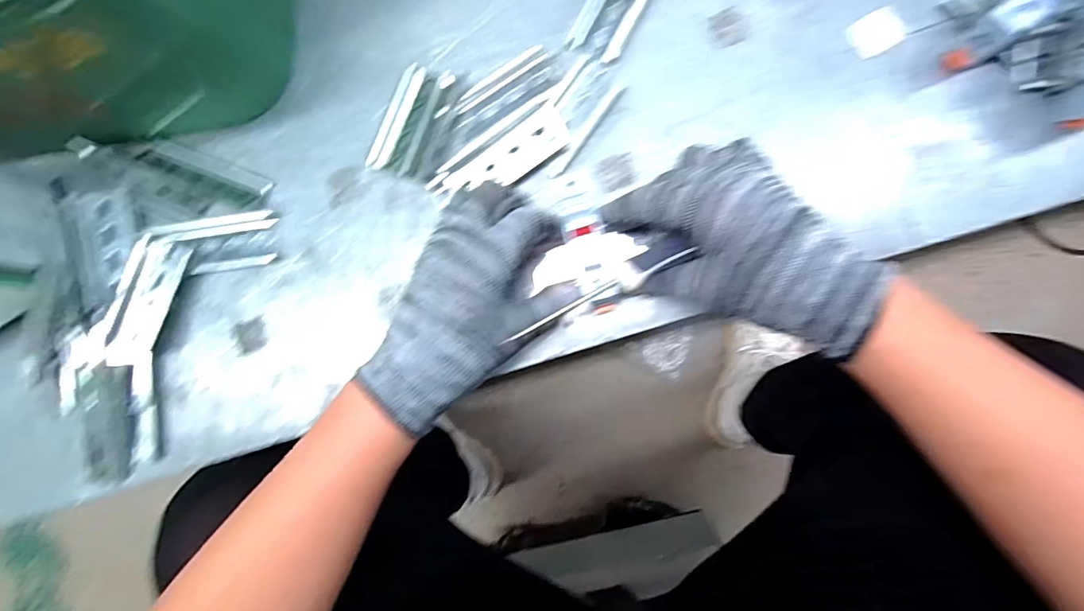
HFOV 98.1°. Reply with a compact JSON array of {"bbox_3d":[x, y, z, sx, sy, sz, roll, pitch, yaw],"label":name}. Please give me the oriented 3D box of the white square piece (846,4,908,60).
[{"bbox_3d":[0.216,-0.175,0.302,0.032,0.004,0.027,-26,87,5],"label":"white square piece"}]

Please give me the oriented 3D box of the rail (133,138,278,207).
[{"bbox_3d":[-0.251,-0.101,0.349,0.103,0.009,0.021,22,91,6],"label":"rail"}]

